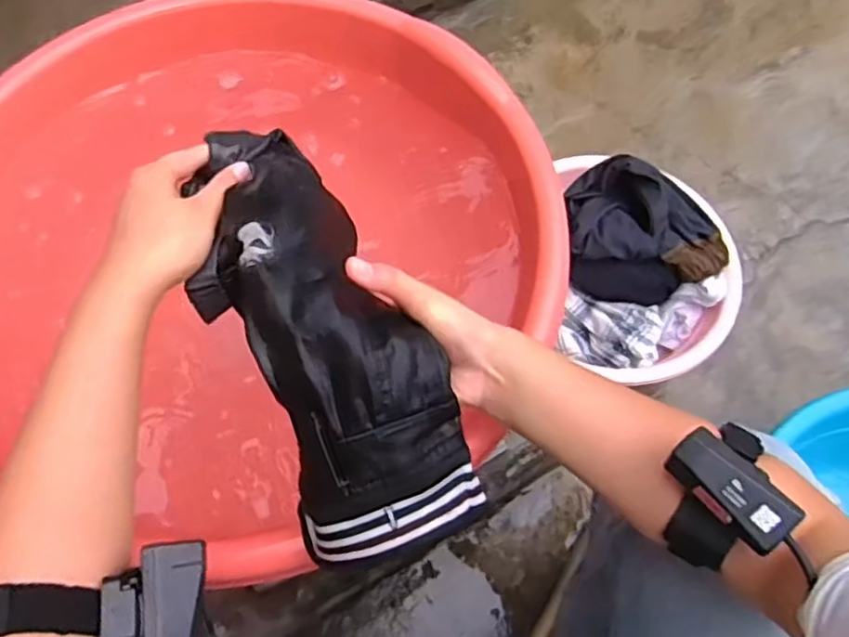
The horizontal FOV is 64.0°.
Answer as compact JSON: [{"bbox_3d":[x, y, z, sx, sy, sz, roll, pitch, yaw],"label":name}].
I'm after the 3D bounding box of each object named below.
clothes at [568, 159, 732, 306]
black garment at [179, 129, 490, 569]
[{"bbox_3d":[0.298,-0.119,0.916,0.213,0.095,0.163,-2,68,-2],"label":"clothes"},{"bbox_3d":[-0.072,0.001,0.441,0.115,0.083,0.308,-24,78,-11],"label":"black garment"}]

